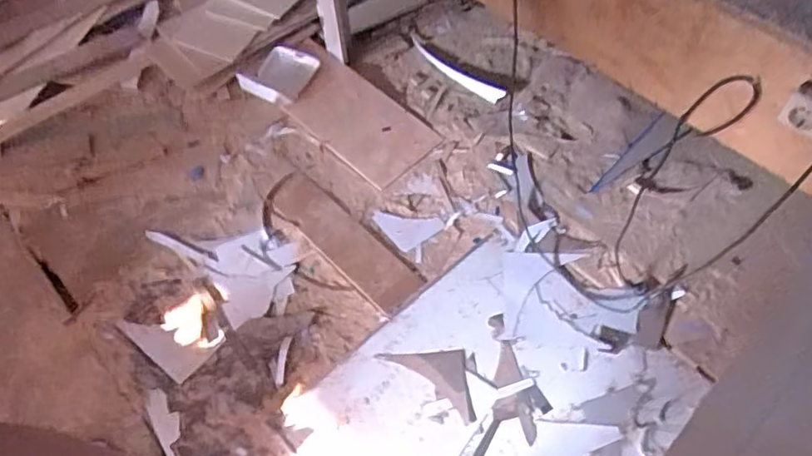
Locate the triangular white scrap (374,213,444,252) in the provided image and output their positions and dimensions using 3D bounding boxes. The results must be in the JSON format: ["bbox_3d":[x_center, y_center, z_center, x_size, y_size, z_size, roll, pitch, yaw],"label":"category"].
[{"bbox_3d":[0.004,0.012,1.642,0.191,0.016,0.109,6,55,1],"label":"triangular white scrap"}]

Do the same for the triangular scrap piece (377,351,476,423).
[{"bbox_3d":[0.046,0.369,1.392,0.205,0.010,0.169,-4,58,1],"label":"triangular scrap piece"}]

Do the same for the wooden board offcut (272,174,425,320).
[{"bbox_3d":[-0.169,0.030,1.604,0.135,0.017,0.495,-41,64,-20],"label":"wooden board offcut"}]

